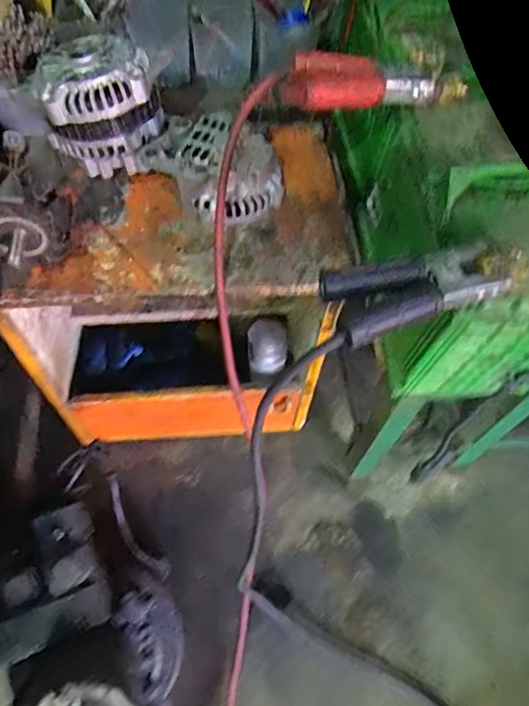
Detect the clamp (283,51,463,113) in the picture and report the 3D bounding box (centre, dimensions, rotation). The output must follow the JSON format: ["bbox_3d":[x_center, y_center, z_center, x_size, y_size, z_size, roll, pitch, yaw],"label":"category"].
[{"bbox_3d":[0.120,-0.296,0.562,0.200,0.032,0.074,-11,62,-9],"label":"clamp"}]

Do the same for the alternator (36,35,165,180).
[{"bbox_3d":[-0.188,-0.286,0.619,0.125,0.123,0.113,-10,62,-8],"label":"alternator"}]

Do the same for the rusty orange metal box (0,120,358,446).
[{"bbox_3d":[-0.123,-0.082,0.829,0.411,0.451,0.287,-3,61,-4],"label":"rusty orange metal box"}]

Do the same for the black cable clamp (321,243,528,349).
[{"bbox_3d":[0.143,-0.057,0.446,0.177,0.021,0.061,-14,62,-11],"label":"black cable clamp"}]

